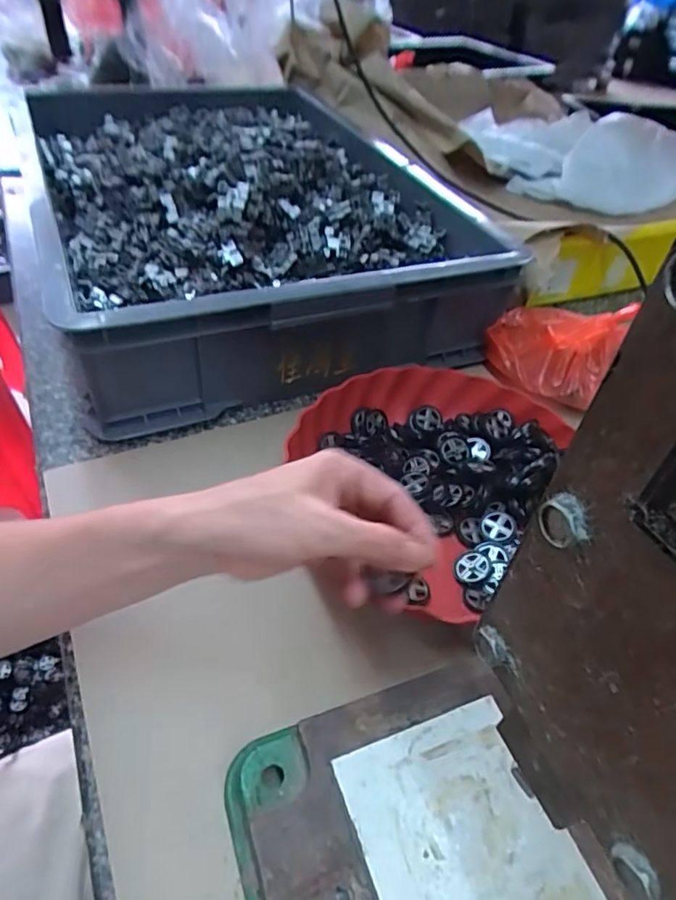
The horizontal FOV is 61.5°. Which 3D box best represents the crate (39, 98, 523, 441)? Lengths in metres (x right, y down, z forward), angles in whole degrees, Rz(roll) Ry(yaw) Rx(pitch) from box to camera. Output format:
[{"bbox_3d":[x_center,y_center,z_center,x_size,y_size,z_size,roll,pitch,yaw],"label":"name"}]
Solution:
[{"bbox_3d":[-0.100,-0.283,0.667,0.447,0.118,0.587,-10,47,-16],"label":"crate"}]

